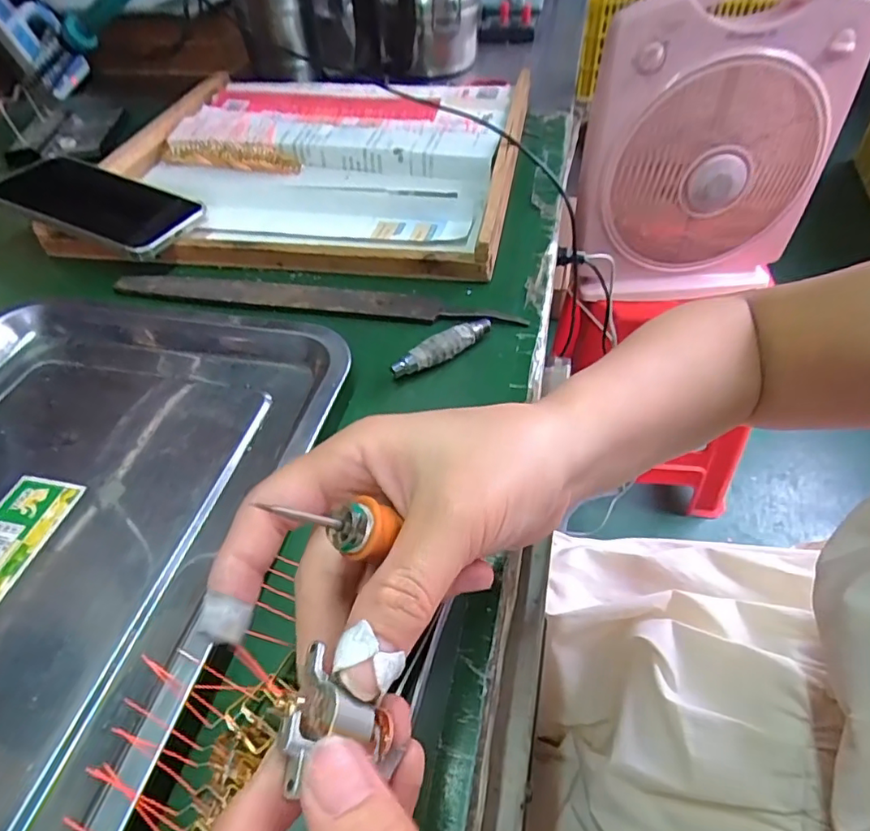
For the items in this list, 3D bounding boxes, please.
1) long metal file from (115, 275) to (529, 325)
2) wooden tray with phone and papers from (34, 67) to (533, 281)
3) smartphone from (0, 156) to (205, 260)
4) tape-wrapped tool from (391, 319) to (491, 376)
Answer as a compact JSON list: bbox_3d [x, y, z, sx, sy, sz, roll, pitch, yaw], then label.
[{"bbox_3d":[-0.091,-0.084,0.388,0.296,0.005,0.025,8,48,9],"label":"long metal file"},{"bbox_3d":[-0.119,-0.243,0.515,0.390,0.034,0.340,6,48,8],"label":"wooden tray with phone and papers"},{"bbox_3d":[-0.266,-0.171,0.440,0.155,0.010,0.084,22,47,8],"label":"smartphone"},{"bbox_3d":[0.006,-0.042,0.340,0.071,0.016,0.012,-31,54,-23],"label":"tape-wrapped tool"}]

